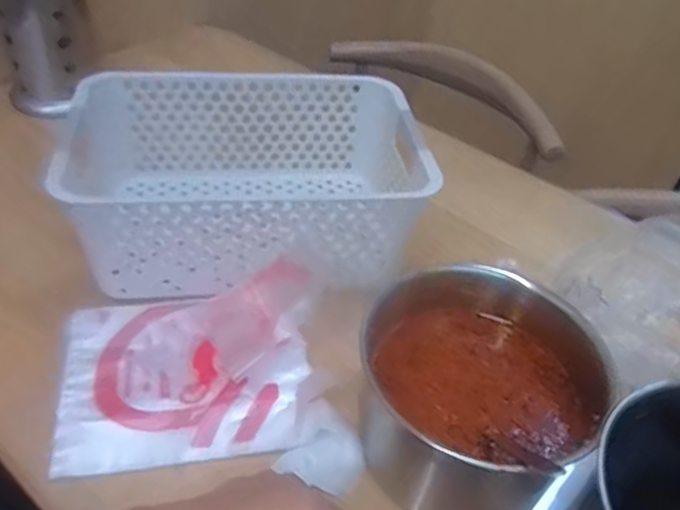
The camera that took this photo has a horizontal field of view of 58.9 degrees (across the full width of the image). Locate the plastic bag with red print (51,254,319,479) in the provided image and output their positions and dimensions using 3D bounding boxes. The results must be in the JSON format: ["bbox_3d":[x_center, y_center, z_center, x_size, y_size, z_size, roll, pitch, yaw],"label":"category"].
[{"bbox_3d":[-0.110,0.076,0.455,0.191,0.043,0.143,-5,43,-12],"label":"plastic bag with red print"}]

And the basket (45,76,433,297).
[{"bbox_3d":[-0.085,-0.069,0.561,0.309,0.112,0.205,-1,43,-8],"label":"basket"}]

